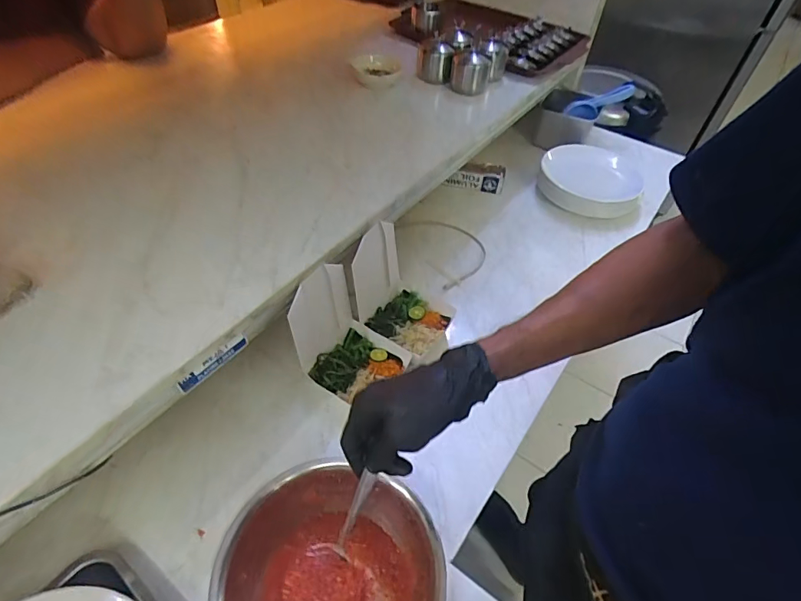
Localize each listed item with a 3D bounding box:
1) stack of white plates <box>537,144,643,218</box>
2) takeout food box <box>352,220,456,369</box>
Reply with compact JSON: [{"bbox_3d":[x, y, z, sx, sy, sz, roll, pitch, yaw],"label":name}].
[{"bbox_3d":[0.458,-0.303,1.105,0.237,0.083,0.254,17,49,10],"label":"stack of white plates"},{"bbox_3d":[0.005,-0.014,0.757,0.179,0.154,0.154,25,51,17],"label":"takeout food box"}]

